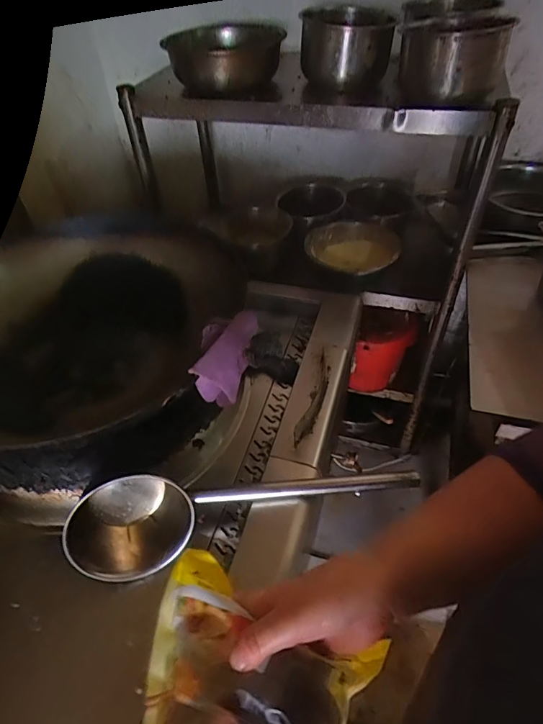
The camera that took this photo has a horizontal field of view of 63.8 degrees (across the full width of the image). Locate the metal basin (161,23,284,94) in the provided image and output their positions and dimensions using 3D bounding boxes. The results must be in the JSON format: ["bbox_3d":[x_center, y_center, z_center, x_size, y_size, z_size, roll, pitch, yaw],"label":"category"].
[{"bbox_3d":[-0.087,-0.622,0.895,0.182,0.088,0.182,23,53,24],"label":"metal basin"}]

